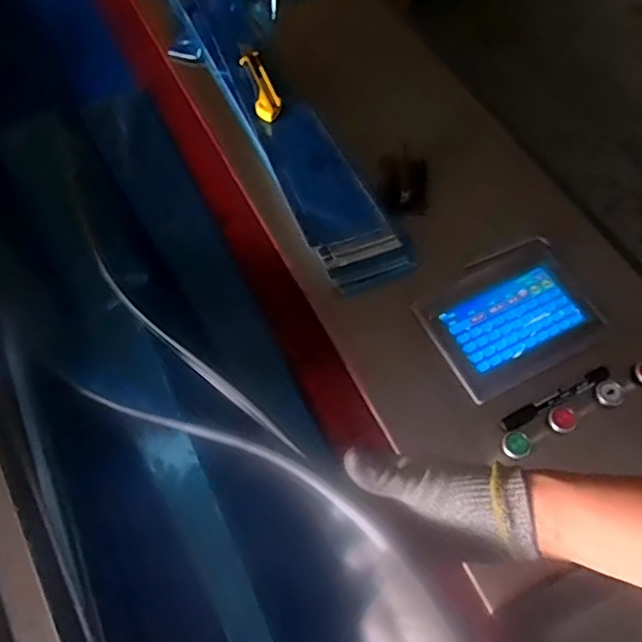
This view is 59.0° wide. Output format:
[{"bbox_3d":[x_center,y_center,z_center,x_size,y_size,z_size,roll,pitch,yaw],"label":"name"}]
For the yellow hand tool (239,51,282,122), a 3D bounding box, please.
[{"bbox_3d":[-0.084,-0.332,0.808,0.036,0.022,0.136,-15,63,-7],"label":"yellow hand tool"}]

